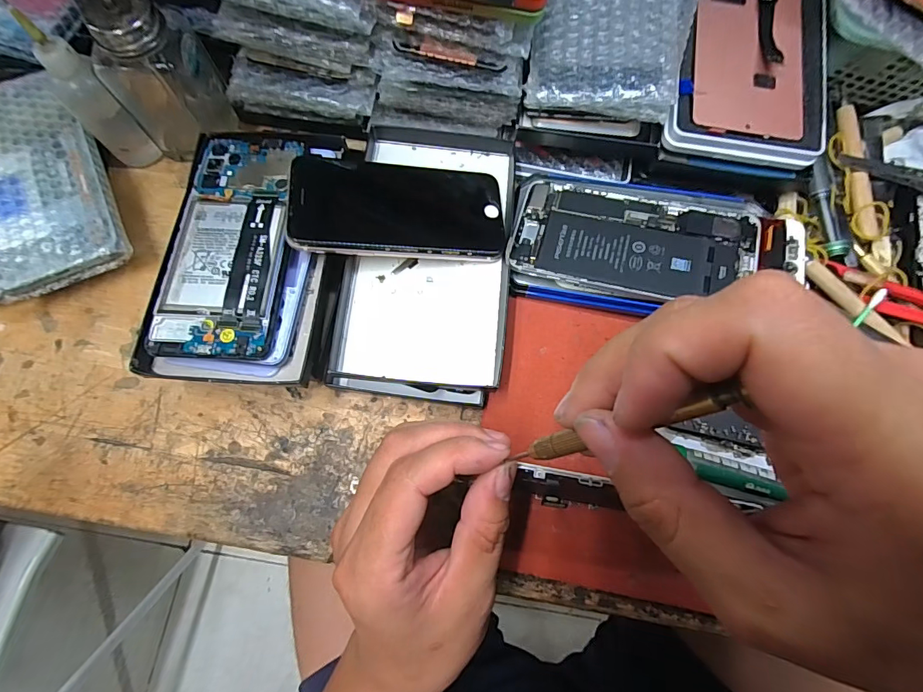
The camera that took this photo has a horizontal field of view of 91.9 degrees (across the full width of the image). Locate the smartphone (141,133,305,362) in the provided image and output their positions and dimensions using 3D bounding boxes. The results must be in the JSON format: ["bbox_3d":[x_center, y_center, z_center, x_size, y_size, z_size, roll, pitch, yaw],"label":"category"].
[{"bbox_3d":[-0.140,-0.066,0.275,0.065,0.007,0.150,3,70,-2],"label":"smartphone"}]

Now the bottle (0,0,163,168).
[{"bbox_3d":[-0.234,-0.157,0.273,0.031,0.115,0.031,43,78,9],"label":"bottle"}]

